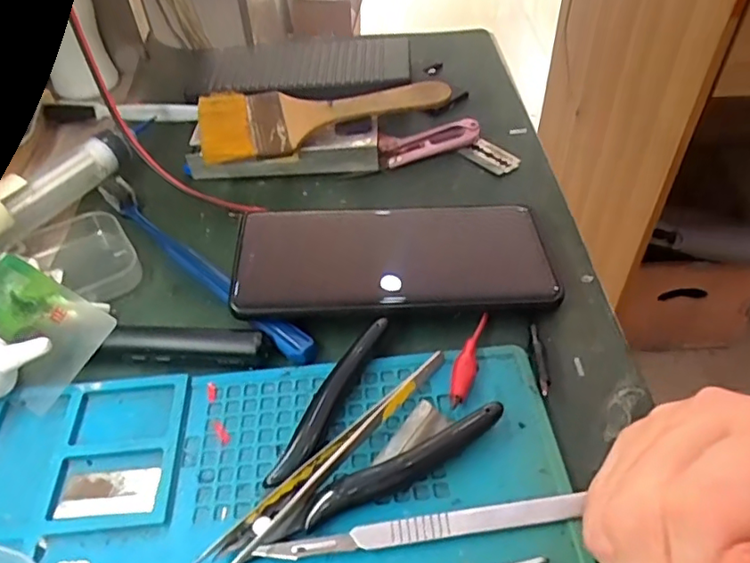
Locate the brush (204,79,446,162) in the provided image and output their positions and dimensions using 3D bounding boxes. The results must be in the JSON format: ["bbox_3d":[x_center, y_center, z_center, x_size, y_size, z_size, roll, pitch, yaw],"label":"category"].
[{"bbox_3d":[-0.033,-0.111,0.377,0.160,0.009,0.063,-12,55,-7],"label":"brush"}]

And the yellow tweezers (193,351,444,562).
[{"bbox_3d":[-0.014,0.072,0.239,0.131,0.010,0.011,-36,55,-26],"label":"yellow tweezers"}]

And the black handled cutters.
[{"bbox_3d":[-0.014,0.069,0.240,0.113,0.012,0.070,-34,54,-25],"label":"black handled cutters"}]

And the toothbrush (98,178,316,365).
[{"bbox_3d":[-0.097,-0.011,0.319,0.183,0.014,0.015,34,57,30],"label":"toothbrush"}]

